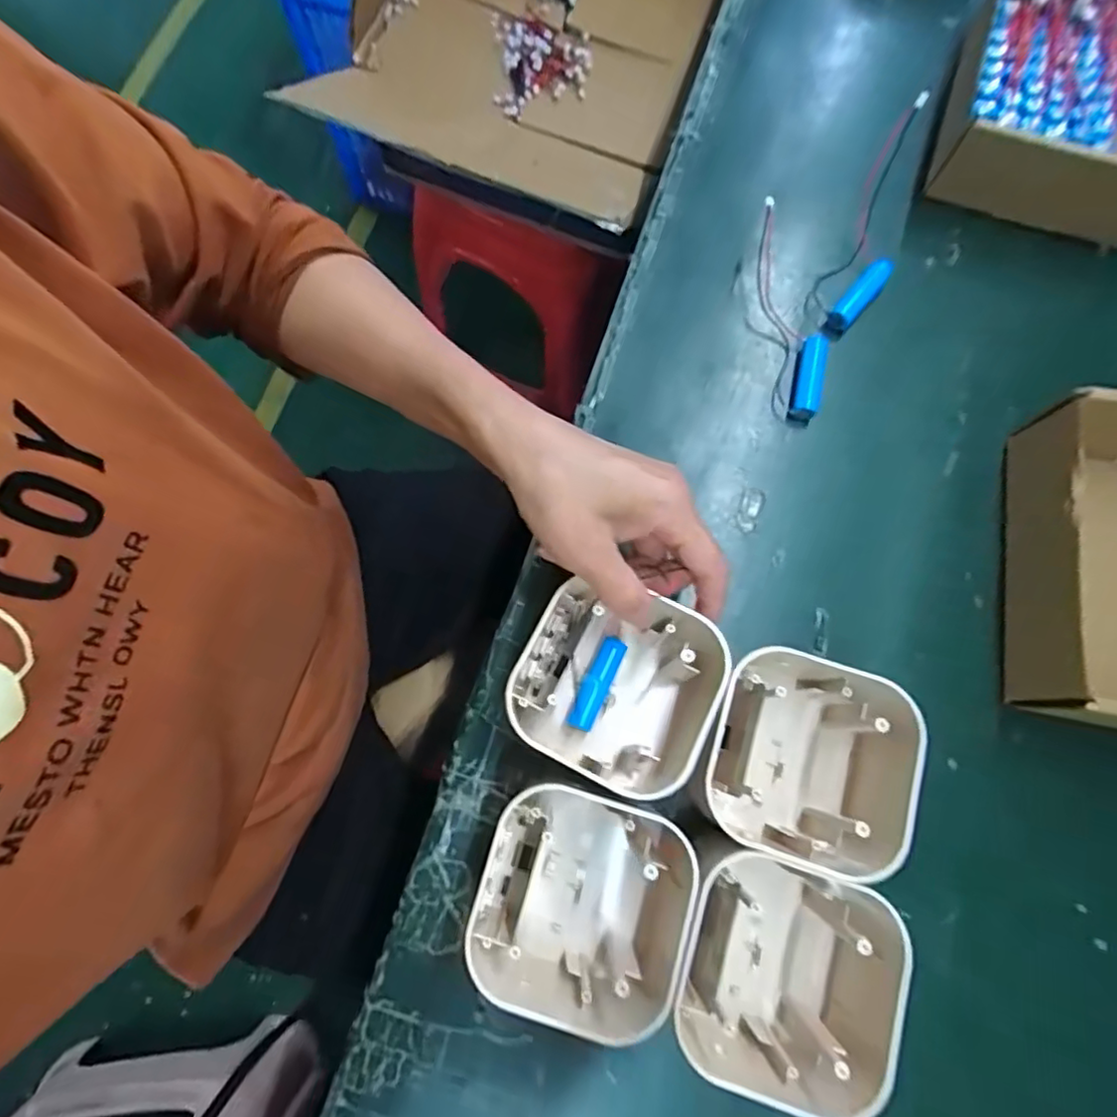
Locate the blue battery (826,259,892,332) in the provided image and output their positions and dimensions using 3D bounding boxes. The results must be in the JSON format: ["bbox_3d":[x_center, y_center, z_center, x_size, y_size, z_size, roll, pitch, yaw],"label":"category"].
[{"bbox_3d":[0.192,-0.168,0.387,0.015,0.015,0.050,40,80,9],"label":"blue battery"}]

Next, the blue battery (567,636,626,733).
[{"bbox_3d":[0.020,0.067,0.324,0.014,0.011,0.050,25,78,6],"label":"blue battery"}]

